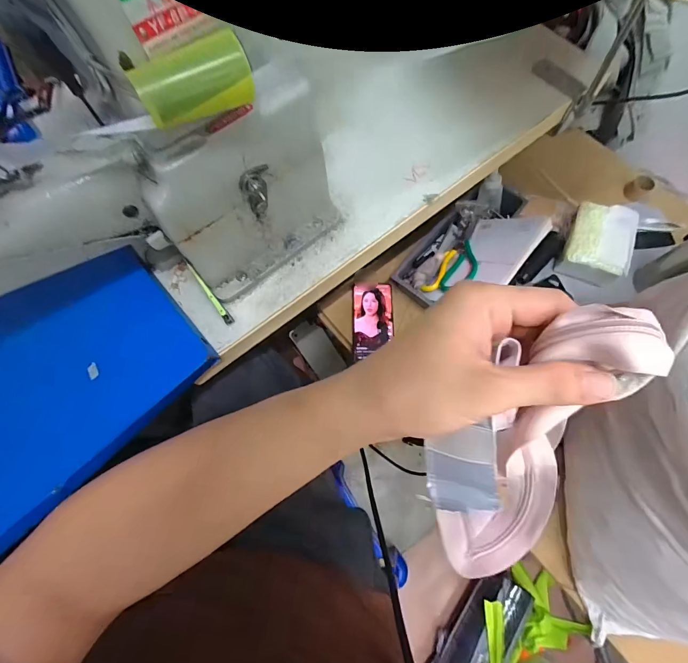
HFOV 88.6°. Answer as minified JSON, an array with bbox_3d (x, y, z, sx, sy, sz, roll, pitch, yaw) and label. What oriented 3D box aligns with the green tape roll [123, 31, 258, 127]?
[{"bbox_3d":[-0.101,-0.171,0.239,0.071,0.031,0.037,-27,73,-7],"label":"green tape roll"}]

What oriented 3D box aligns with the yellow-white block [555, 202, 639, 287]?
[{"bbox_3d":[0.480,-0.167,0.665,0.120,0.055,0.138,19,73,8],"label":"yellow-white block"}]

